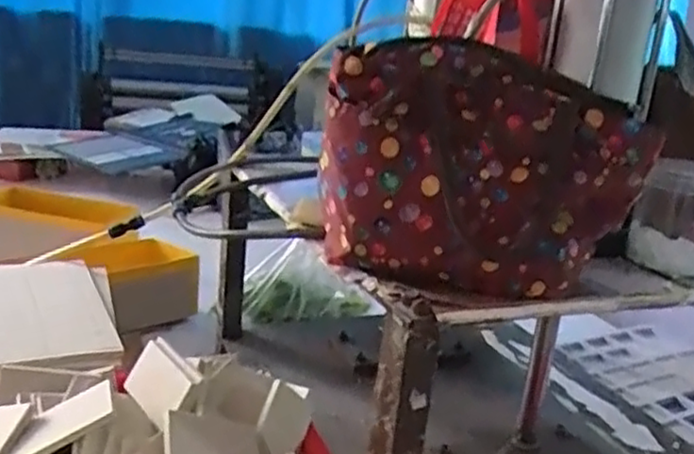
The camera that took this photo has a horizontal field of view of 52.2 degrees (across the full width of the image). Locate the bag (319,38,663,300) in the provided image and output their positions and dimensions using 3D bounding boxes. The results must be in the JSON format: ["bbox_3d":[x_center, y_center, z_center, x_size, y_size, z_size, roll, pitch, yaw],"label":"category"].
[{"bbox_3d":[0.112,-0.045,0.599,0.272,0.185,0.095,5,16,-4],"label":"bag"}]

